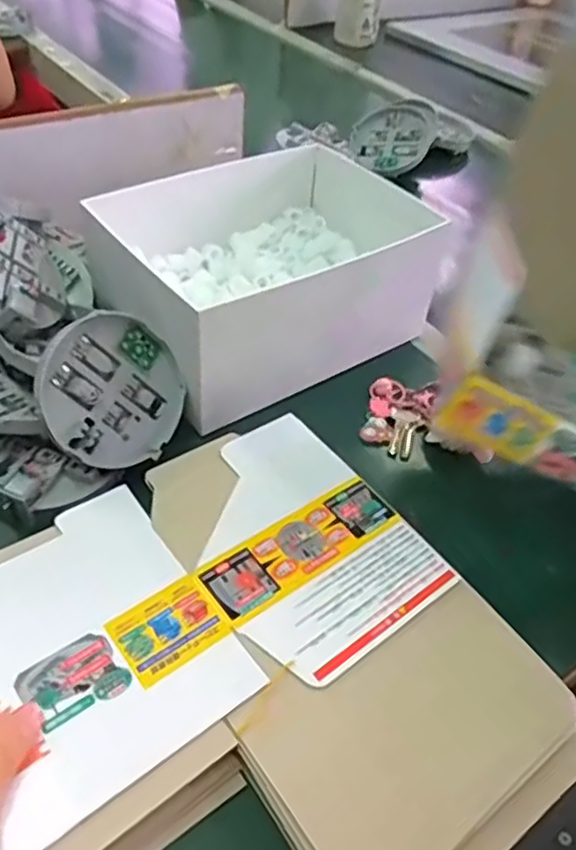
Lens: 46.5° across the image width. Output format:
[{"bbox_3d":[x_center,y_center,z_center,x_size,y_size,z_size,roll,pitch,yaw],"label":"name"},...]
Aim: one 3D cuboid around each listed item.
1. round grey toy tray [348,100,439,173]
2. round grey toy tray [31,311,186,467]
[{"bbox_3d":[0.139,-0.382,0.894,0.115,0.014,0.095,-4,77,23],"label":"round grey toy tray"},{"bbox_3d":[-0.123,-0.023,0.467,0.105,0.102,0.013,-20,14,-40],"label":"round grey toy tray"}]

